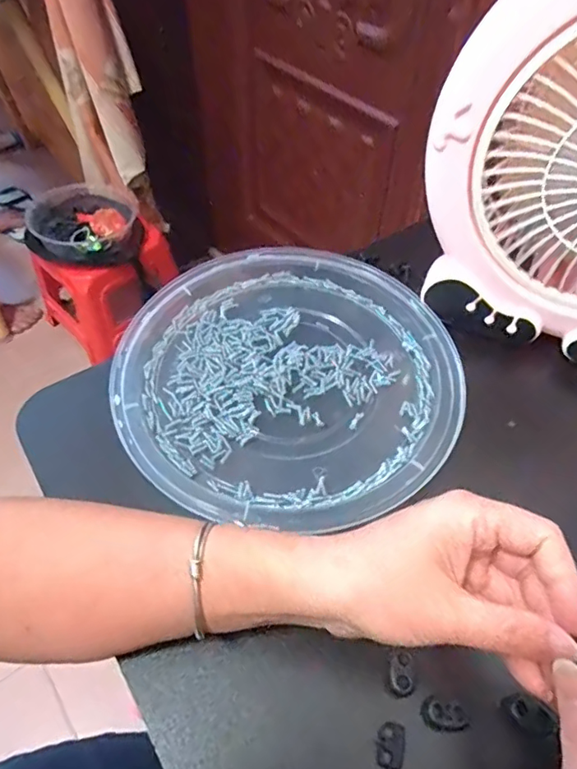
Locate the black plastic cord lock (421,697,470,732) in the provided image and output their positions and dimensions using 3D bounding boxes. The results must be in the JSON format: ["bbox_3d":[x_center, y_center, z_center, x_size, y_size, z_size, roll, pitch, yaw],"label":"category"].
[{"bbox_3d":[0.077,0.163,0.259,0.022,0.007,0.013,12,53,8],"label":"black plastic cord lock"}]

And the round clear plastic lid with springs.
[{"bbox_3d":[0.002,-0.016,0.383,0.230,0.028,0.243,1,52,-1],"label":"round clear plastic lid with springs"}]

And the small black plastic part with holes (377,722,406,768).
[{"bbox_3d":[0.049,0.172,0.251,0.013,0.005,0.019,9,52,6],"label":"small black plastic part with holes"}]

